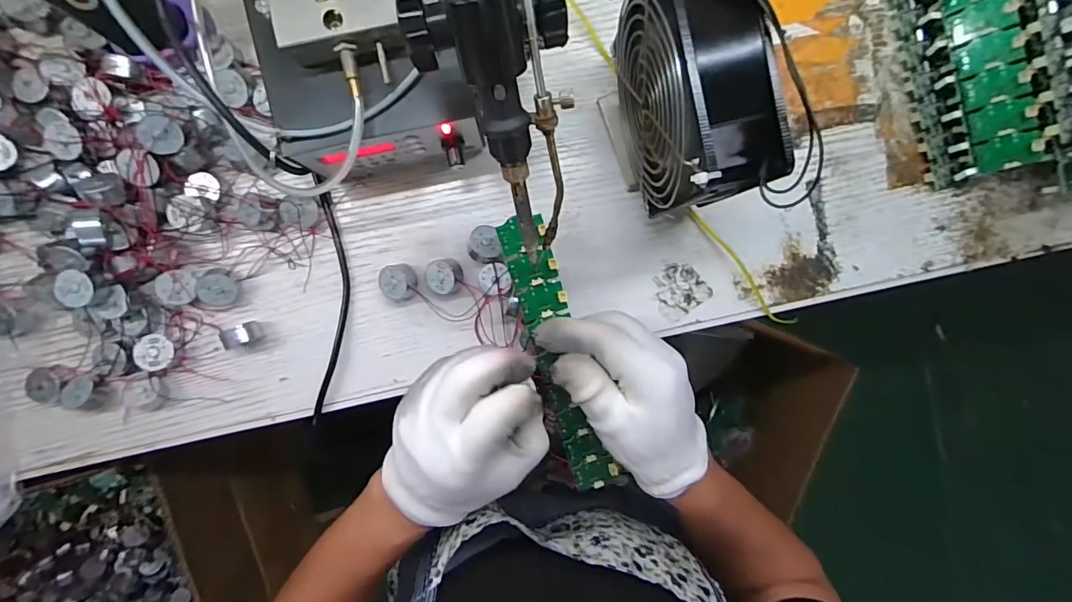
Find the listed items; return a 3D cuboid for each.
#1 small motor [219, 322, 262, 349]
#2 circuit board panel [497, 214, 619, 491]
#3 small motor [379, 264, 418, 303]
[{"bbox_3d":[-0.199,0.023,0.318,0.017,0.025,0.013,-17,94,-1],"label":"small motor"},{"bbox_3d":[0.016,0.041,0.310,0.033,0.005,0.193,-15,104,-1],"label":"circuit board panel"},{"bbox_3d":[-0.095,-0.013,0.324,0.024,0.020,0.025,-3,94,-2],"label":"small motor"}]

